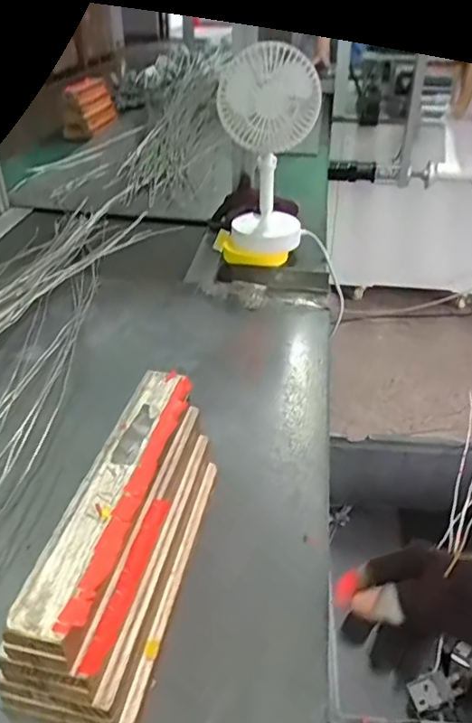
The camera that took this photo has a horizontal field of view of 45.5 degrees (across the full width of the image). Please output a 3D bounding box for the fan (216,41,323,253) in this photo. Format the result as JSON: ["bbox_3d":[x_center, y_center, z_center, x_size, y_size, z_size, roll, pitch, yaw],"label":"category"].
[{"bbox_3d":[0.054,-0.358,0.976,0.138,0.325,0.105,22,40,26],"label":"fan"}]

